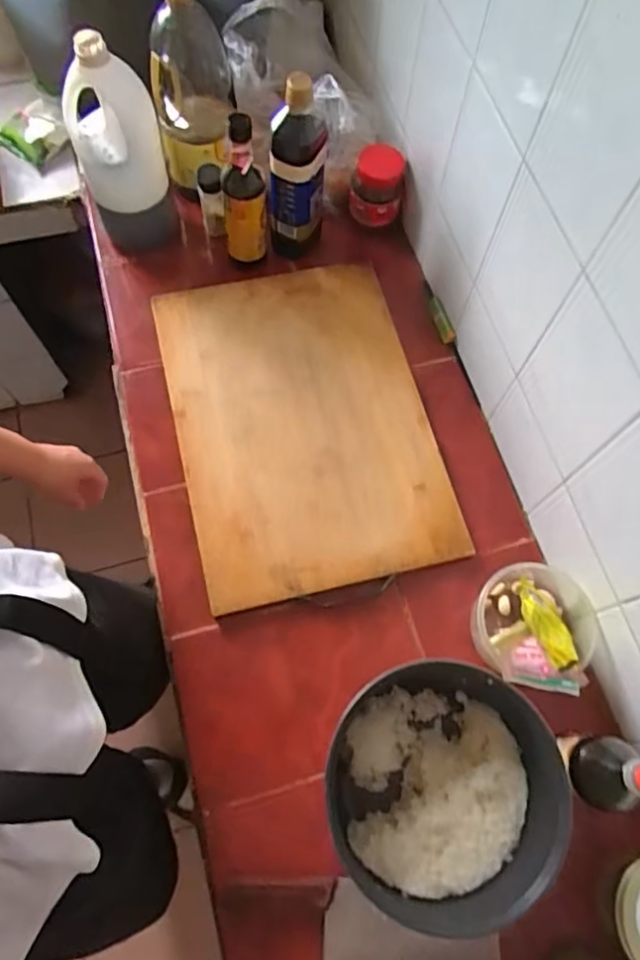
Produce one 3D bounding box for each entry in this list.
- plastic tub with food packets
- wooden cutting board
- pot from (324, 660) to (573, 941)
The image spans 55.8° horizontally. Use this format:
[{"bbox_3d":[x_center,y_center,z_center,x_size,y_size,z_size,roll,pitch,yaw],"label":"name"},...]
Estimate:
[{"bbox_3d":[0.258,0.170,0.709,0.129,0.114,0.140,1,68,-2],"label":"plastic tub with food packets"},{"bbox_3d":[-0.024,-0.084,0.843,0.338,0.024,0.475,-12,69,-7],"label":"wooden cutting board"},{"bbox_3d":[0.128,0.314,0.623,0.200,0.151,0.222,10,68,2],"label":"pot"}]

